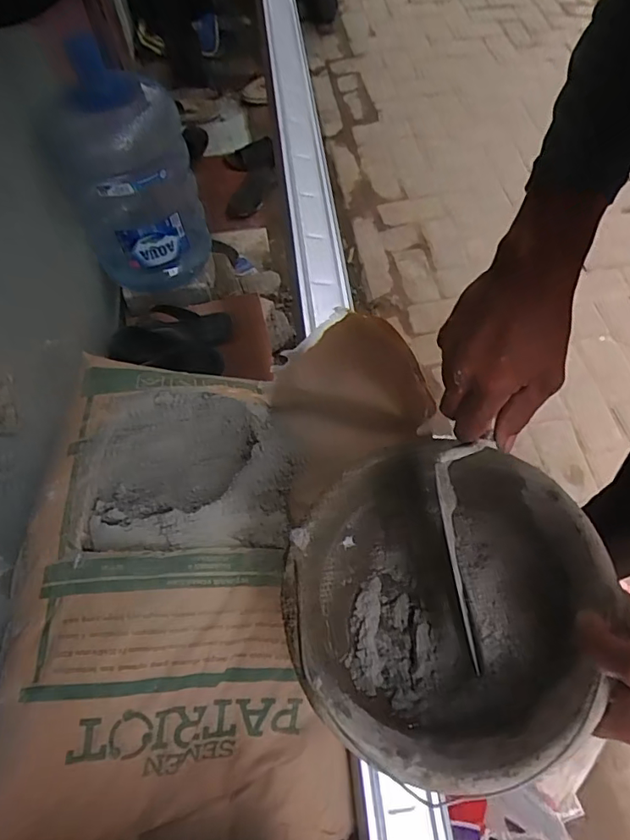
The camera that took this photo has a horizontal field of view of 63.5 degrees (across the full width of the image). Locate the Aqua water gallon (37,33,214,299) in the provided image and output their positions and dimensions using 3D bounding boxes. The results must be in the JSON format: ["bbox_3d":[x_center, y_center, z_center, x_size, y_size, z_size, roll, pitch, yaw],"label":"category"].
[{"bbox_3d":[-0.395,-0.515,1.057,0.258,0.422,0.291,-27,63,-14],"label":"Aqua water gallon"}]

